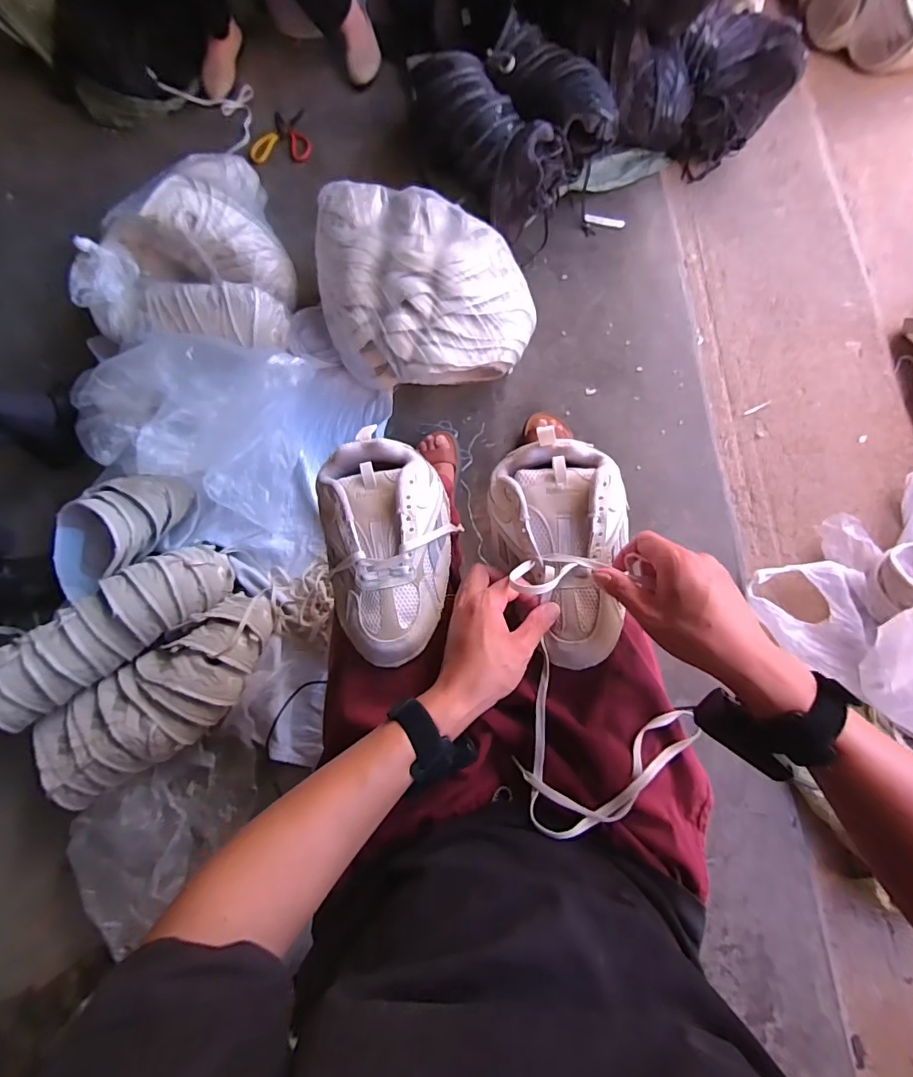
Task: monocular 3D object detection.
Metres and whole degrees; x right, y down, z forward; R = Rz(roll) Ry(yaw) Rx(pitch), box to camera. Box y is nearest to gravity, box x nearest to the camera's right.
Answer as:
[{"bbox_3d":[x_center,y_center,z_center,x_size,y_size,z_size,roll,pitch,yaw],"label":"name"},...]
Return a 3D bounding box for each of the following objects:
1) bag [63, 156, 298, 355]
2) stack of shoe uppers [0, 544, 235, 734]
[{"bbox_3d":[-0.576,-0.653,1.038,0.398,0.191,0.455,0,77,5],"label":"bag"},{"bbox_3d":[-0.635,0.164,0.871,0.427,0.117,0.131,-35,79,-7],"label":"stack of shoe uppers"}]

